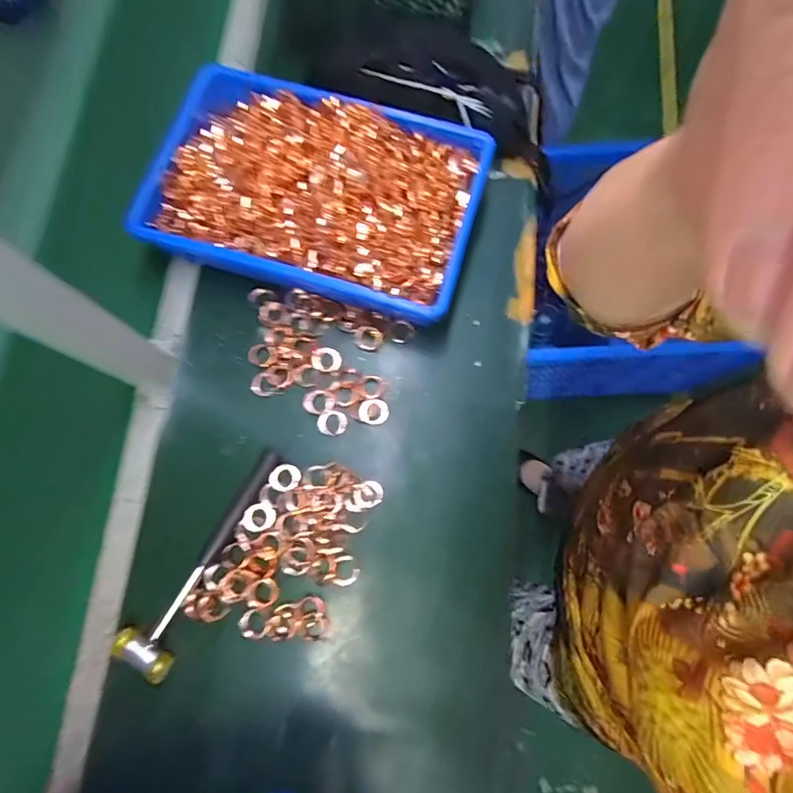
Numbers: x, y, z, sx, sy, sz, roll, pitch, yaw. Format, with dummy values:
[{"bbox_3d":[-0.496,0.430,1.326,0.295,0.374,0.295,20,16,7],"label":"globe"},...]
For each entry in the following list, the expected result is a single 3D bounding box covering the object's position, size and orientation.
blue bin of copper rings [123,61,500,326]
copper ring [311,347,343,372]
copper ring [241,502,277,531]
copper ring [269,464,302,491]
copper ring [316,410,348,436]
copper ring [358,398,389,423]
[{"bbox_3d":[-0.099,-0.238,0.536,0.379,0.079,0.237,15,78,3],"label":"blue bin of copper rings"},{"bbox_3d":[-0.081,-0.043,0.529,0.033,0.006,0.029,15,78,3],"label":"copper ring"},{"bbox_3d":[-0.146,0.128,0.485,0.034,0.004,0.029,-14,78,-4],"label":"copper ring"},{"bbox_3d":[-0.121,0.088,0.494,0.033,0.004,0.030,0,77,0],"label":"copper ring"},{"bbox_3d":[-0.071,0.029,0.509,0.033,0.004,0.028,18,78,4],"label":"copper ring"},{"bbox_3d":[-0.025,0.016,0.512,0.034,0.004,0.029,7,77,1],"label":"copper ring"}]

